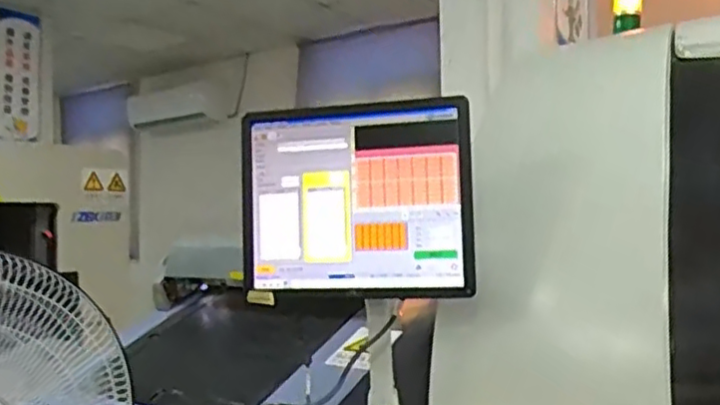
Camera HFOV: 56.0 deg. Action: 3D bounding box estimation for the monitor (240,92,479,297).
[{"bbox_3d":[-0.012,-0.003,1.098,0.387,0.298,0.042,-1,-2,15],"label":"monitor"}]

